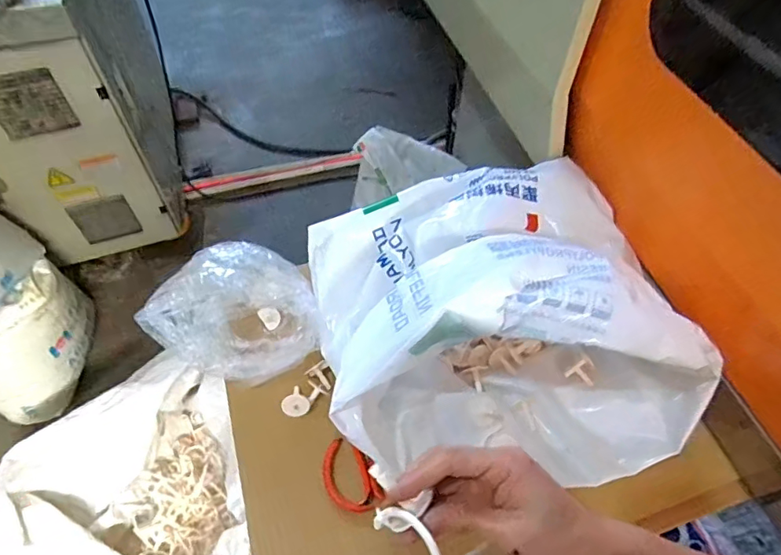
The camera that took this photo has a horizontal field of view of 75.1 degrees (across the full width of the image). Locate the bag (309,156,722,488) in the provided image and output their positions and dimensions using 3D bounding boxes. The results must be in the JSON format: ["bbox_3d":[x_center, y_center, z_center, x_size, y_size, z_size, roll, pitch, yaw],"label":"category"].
[{"bbox_3d":[0.127,0.034,0.616,0.410,0.229,0.375,-9,56,-8],"label":"bag"}]

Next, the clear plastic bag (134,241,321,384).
[{"bbox_3d":[-0.203,0.047,0.654,0.207,0.126,0.171,-21,58,-15],"label":"clear plastic bag"}]

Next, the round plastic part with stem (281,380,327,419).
[{"bbox_3d":[-0.113,0.153,0.649,0.040,0.024,0.052,38,62,22],"label":"round plastic part with stem"}]

